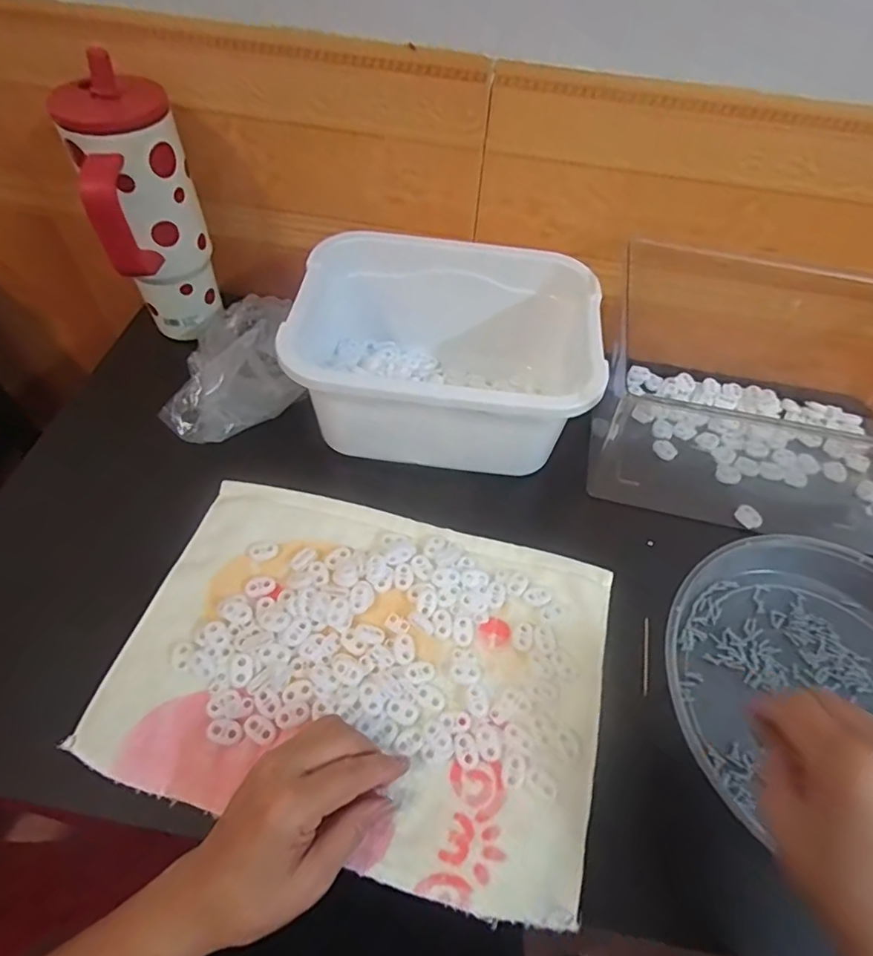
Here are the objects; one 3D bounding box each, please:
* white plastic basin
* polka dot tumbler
[{"bbox_3d":[0.006,-0.104,0.488,0.246,0.115,0.193,5,56,1],"label":"white plastic basin"},{"bbox_3d":[-0.248,-0.219,0.481,0.092,0.207,0.097,1,56,-2],"label":"polka dot tumbler"}]

